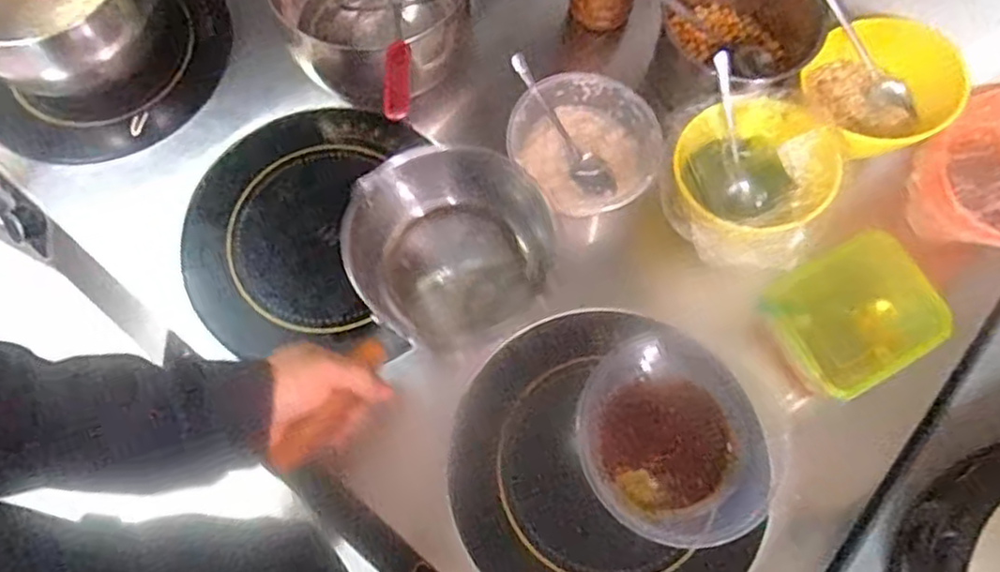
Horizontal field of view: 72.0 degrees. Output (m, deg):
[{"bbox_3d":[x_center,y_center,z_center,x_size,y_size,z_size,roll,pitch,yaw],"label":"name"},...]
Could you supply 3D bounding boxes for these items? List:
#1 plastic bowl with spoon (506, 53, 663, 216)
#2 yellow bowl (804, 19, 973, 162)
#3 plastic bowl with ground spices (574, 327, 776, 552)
[{"bbox_3d":[0.082,-0.138,0.690,0.142,0.063,0.142,0,72,0],"label":"plastic bowl with spoon"},{"bbox_3d":[0.359,-0.186,0.661,0.132,0.067,0.129,38,76,11],"label":"yellow bowl"},{"bbox_3d":[0.150,0.136,0.627,0.148,0.060,0.179,-20,73,-7],"label":"plastic bowl with ground spices"}]

